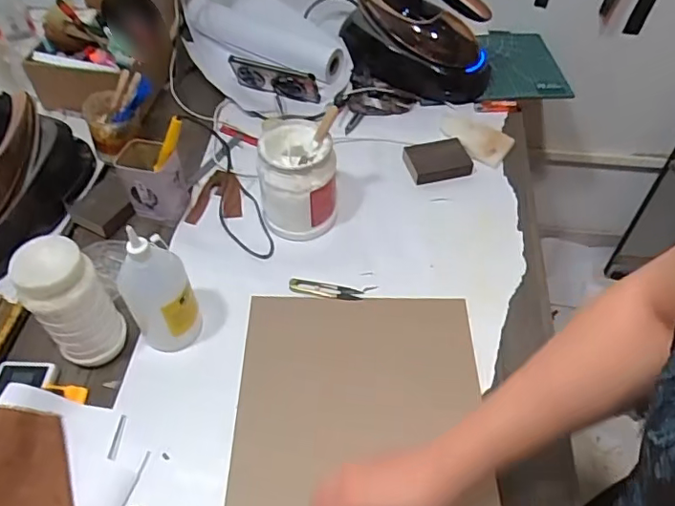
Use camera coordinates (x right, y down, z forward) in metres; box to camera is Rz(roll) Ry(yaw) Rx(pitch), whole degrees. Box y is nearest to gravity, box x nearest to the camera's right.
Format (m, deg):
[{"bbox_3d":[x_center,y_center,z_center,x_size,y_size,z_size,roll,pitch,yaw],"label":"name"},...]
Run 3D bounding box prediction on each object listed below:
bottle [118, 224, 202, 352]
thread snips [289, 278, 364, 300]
[{"bbox_3d":[-0.214,0.054,0.669,0.080,0.183,0.069,-35,58,-26],"label":"bottle"},{"bbox_3d":[-0.018,0.054,0.799,0.106,0.005,0.025,9,50,7],"label":"thread snips"}]

